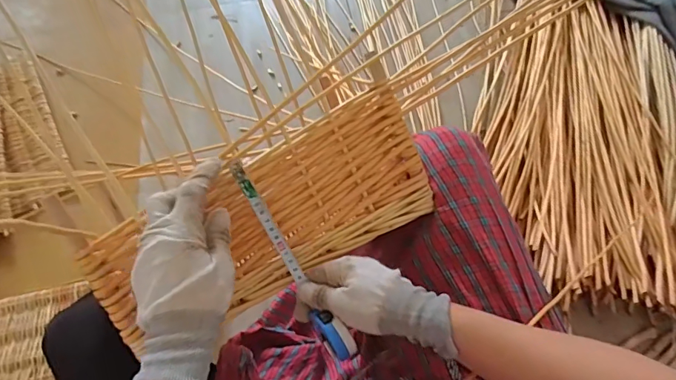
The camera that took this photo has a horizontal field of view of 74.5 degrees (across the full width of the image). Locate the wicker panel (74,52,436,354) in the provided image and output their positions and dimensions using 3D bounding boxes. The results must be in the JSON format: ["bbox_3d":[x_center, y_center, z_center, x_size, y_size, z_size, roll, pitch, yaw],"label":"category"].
[{"bbox_3d":[-0.072,0.028,0.479,0.360,0.017,0.162,-29,104,-11],"label":"wicker panel"}]

